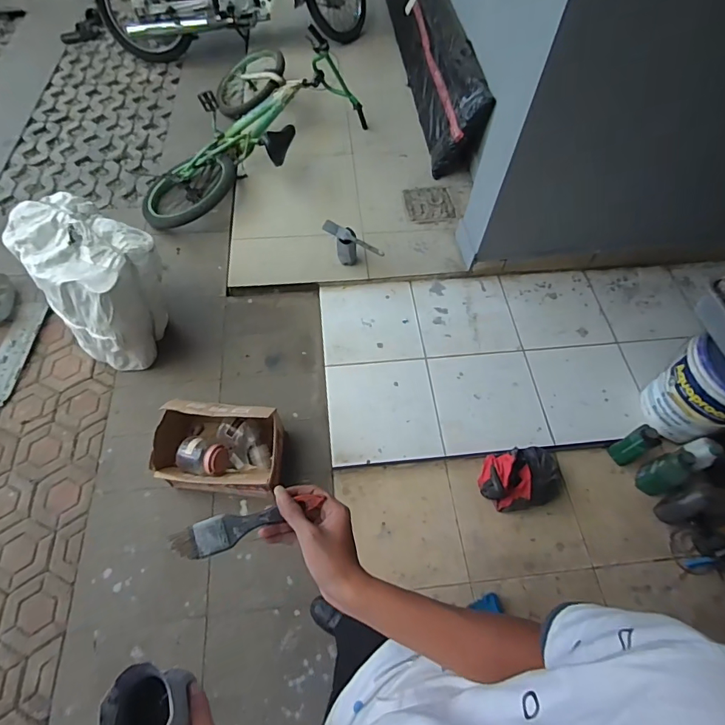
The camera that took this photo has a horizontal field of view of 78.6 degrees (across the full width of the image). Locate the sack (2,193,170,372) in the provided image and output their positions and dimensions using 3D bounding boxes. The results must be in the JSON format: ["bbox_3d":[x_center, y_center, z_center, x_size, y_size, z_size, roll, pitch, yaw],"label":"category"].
[{"bbox_3d":[-0.938,-0.262,1.598,0.447,0.551,0.335,25,62,13],"label":"sack"}]

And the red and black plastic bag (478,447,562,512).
[{"bbox_3d":[0.555,0.391,1.514,0.283,0.145,0.204,1,61,0],"label":"red and black plastic bag"}]

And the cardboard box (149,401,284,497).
[{"bbox_3d":[-0.474,0.288,1.489,0.409,0.258,0.270,5,61,3],"label":"cardboard box"}]

